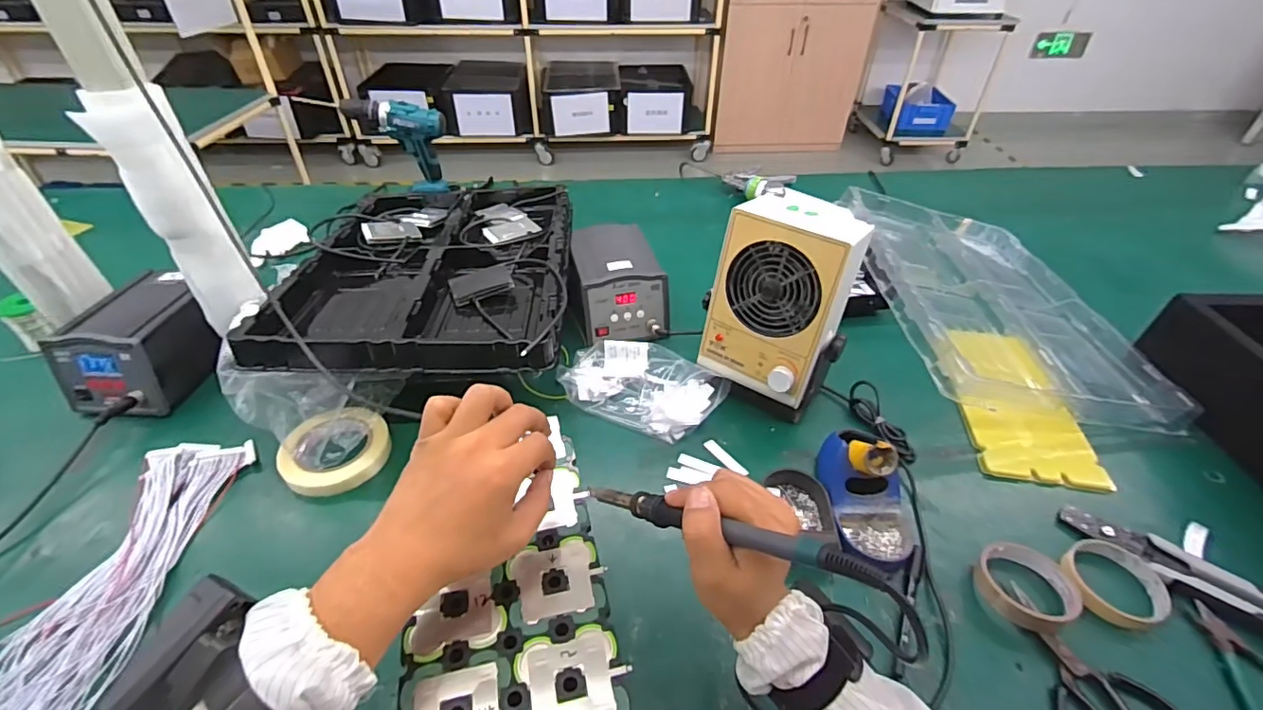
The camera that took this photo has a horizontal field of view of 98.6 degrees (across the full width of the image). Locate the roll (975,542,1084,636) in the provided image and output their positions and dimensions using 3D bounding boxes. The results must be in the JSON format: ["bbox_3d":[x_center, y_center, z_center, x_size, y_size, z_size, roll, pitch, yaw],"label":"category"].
[{"bbox_3d":[0.390,0.225,0.533,0.095,0.021,0.084,-23,47,-25],"label":"roll"}]

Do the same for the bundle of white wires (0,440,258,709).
[{"bbox_3d":[-0.497,0.247,0.476,0.123,0.025,0.437,3,41,2],"label":"bundle of white wires"}]

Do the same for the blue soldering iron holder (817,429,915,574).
[{"bbox_3d":[0.259,0.145,0.582,0.093,0.080,0.142,5,41,4],"label":"blue soldering iron holder"}]

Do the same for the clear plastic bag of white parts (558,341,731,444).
[{"bbox_3d":[0.013,0.038,0.720,0.209,0.044,0.116,20,45,20],"label":"clear plastic bag of white parts"}]

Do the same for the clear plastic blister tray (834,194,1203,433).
[{"bbox_3d":[0.543,-0.100,0.857,0.347,0.060,0.499,9,43,-10],"label":"clear plastic blister tray"}]

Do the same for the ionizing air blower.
[{"bbox_3d":[0.183,-0.056,0.669,0.152,0.240,0.122,28,48,27],"label":"ionizing air blower"}]

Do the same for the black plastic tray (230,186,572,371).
[{"bbox_3d":[-0.268,-0.132,0.787,0.347,0.079,0.460,0,41,-1],"label":"black plastic tray"}]

